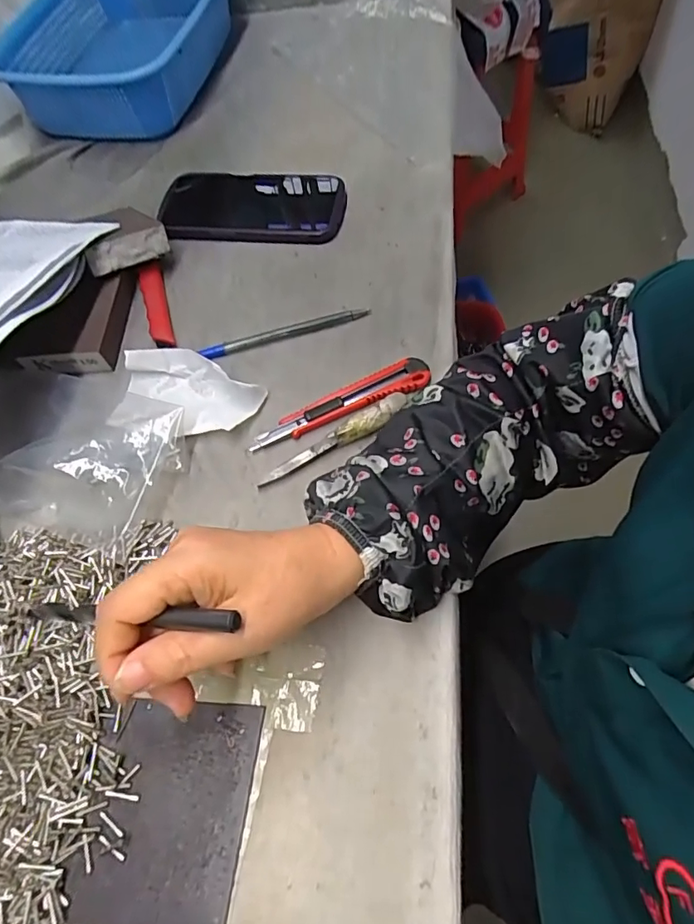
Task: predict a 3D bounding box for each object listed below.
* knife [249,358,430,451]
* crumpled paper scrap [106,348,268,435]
[{"bbox_3d":[-0.004,-0.041,0.368,0.134,0.013,0.022,-23,64,-8],"label":"knife"},{"bbox_3d":[-0.114,-0.054,0.374,0.100,0.027,0.067,-5,63,1],"label":"crumpled paper scrap"}]

